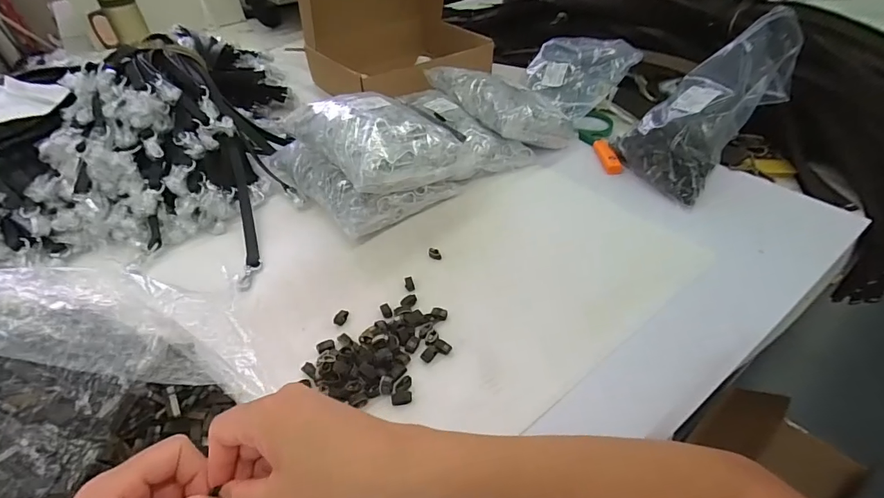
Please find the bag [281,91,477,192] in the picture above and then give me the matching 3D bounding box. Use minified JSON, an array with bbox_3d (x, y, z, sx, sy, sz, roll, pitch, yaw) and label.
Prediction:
[{"bbox_3d":[-0.090,-0.168,0.622,0.186,0.083,0.228,-28,49,-24],"label":"bag"}]

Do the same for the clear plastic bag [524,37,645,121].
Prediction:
[{"bbox_3d":[0.258,-0.338,0.829,0.159,0.092,0.203,-18,46,-15],"label":"clear plastic bag"}]

